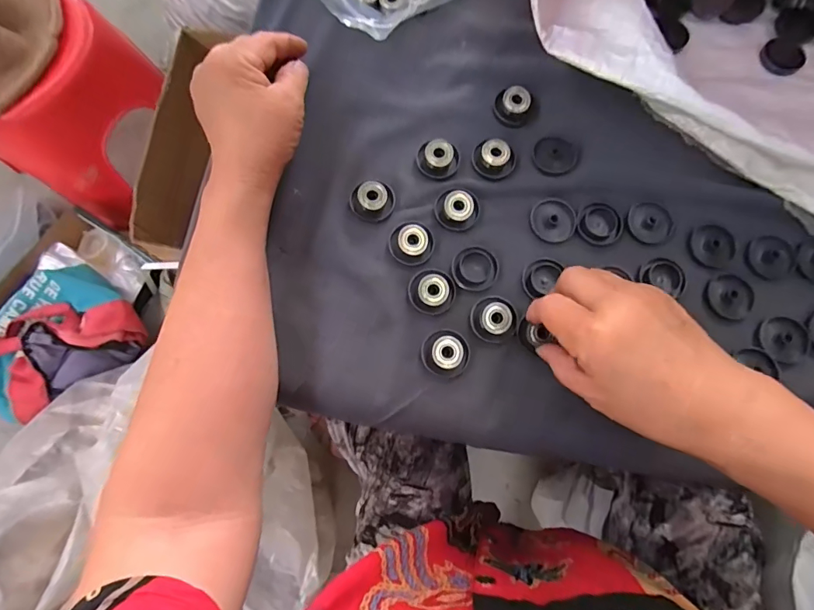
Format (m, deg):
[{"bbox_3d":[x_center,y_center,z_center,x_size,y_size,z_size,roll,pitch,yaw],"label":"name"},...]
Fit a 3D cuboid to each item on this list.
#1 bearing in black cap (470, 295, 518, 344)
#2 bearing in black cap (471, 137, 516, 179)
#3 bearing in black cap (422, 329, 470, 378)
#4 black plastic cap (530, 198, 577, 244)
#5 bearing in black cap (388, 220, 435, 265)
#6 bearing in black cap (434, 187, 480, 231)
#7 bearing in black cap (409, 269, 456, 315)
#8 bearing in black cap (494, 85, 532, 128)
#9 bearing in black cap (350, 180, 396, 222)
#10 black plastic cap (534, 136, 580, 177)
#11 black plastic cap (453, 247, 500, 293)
[{"bbox_3d":[0.063,0.009,0.317,0.033,0.011,0.033,0,78,0],"label":"bearing in black cap"},{"bbox_3d":[0.067,-0.113,0.345,0.033,0.013,0.027,17,78,4],"label":"bearing in black cap"},{"bbox_3d":[0.027,0.033,0.312,0.032,0.012,0.032,0,78,0],"label":"bearing in black cap"},{"bbox_3d":[0.111,-0.064,0.337,0.033,0.004,0.034,0,78,0],"label":"black plastic cap"},{"bbox_3d":[0.004,-0.048,0.329,0.033,0.013,0.034,14,78,3],"label":"bearing in black cap"},{"bbox_3d":[0.039,-0.075,0.336,0.033,0.015,0.035,16,78,4],"label":"bearing in black cap"},{"bbox_3d":[0.018,-0.011,0.321,0.032,0.013,0.033,0,78,0],"label":"bearing in black cap"},{"bbox_3d":[0.085,-0.158,0.354,0.028,0.011,0.028,0,78,0],"label":"bearing in black cap"},{"bbox_3d":[-0.026,-0.078,0.336,0.033,0.013,0.027,-7,78,-1],"label":"bearing in black cap"},{"bbox_3d":[0.115,-0.116,0.346,0.033,0.004,0.031,18,78,4],"label":"black plastic cap"},{"bbox_3d":[0.051,-0.027,0.330,0.033,0.004,0.033,16,78,4],"label":"black plastic cap"}]

